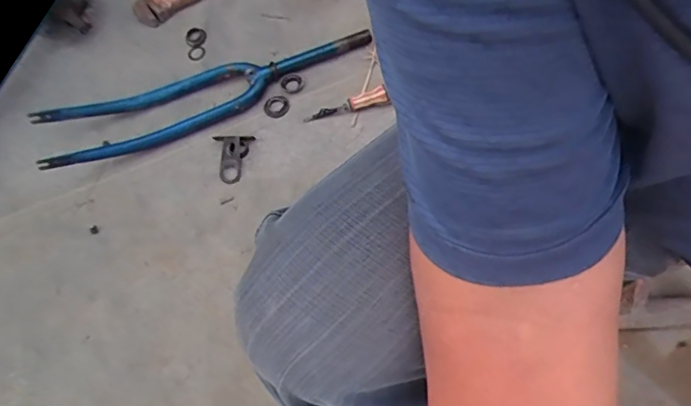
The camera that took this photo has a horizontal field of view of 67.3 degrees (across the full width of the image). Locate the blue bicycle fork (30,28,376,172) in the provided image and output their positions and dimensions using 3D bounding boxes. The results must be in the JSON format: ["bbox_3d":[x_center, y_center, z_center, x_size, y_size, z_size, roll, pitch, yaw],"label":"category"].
[{"bbox_3d":[-0.253,-0.188,0.892,0.524,0.060,0.161,-18,60,-7],"label":"blue bicycle fork"}]

